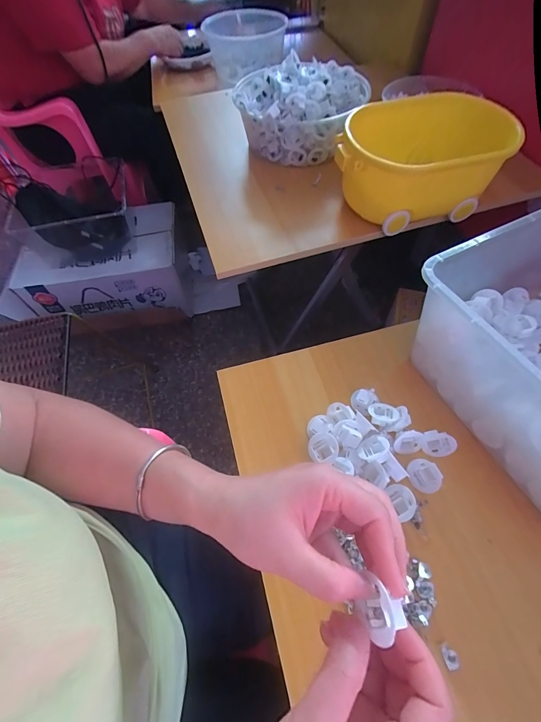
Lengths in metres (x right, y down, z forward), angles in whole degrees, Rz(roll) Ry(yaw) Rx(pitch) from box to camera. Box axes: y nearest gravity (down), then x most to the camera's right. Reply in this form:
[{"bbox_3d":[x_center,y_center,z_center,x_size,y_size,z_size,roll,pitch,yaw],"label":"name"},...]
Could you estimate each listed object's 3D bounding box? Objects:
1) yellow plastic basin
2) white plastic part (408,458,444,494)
[{"bbox_3d":[0.231,-0.309,0.499,0.261,0.118,0.173,-8,59,-1],"label":"yellow plastic basin"},{"bbox_3d":[0.160,0.119,0.331,0.028,0.011,0.033,-17,59,-7],"label":"white plastic part"}]

